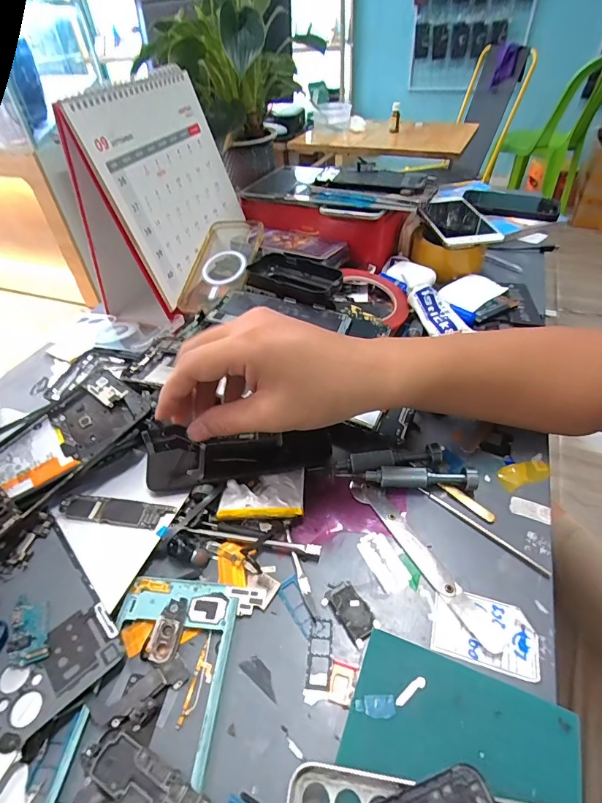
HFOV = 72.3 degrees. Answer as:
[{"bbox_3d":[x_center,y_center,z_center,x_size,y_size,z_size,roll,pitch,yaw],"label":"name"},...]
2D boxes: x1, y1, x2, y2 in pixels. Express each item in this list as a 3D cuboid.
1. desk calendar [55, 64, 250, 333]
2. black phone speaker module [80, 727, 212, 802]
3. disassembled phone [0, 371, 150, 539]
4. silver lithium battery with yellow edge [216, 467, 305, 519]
[{"bbox_3d":[-0.169,-0.233,0.471,0.098,0.194,0.237,10,45,14],"label":"desk calendar"},{"bbox_3d":[-0.077,0.192,0.205,0.075,0.009,0.022,18,48,22],"label":"black phone speaker module"},{"bbox_3d":[-0.198,0.040,0.318,0.071,0.010,0.156,32,61,22],"label":"disassembled phone"},{"bbox_3d":[-0.030,0.071,0.317,0.063,0.008,0.038,-2,44,3],"label":"silver lithium battery with yellow edge"}]

